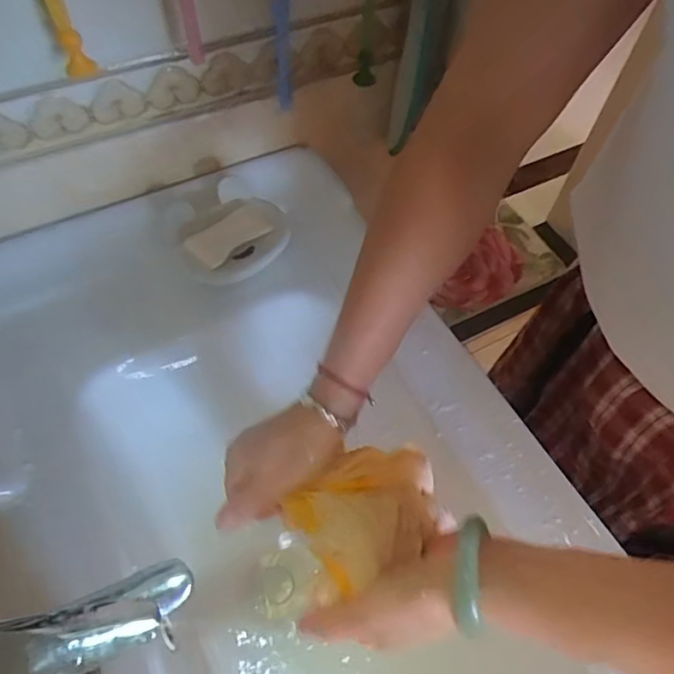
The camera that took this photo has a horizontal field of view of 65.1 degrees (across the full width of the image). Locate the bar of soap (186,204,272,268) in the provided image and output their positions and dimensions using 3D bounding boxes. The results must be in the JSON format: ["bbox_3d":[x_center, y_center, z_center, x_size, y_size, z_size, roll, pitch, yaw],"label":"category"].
[{"bbox_3d":[-0.114,-0.108,0.558,0.088,0.012,0.044,-39,67,-23],"label":"bar of soap"}]

